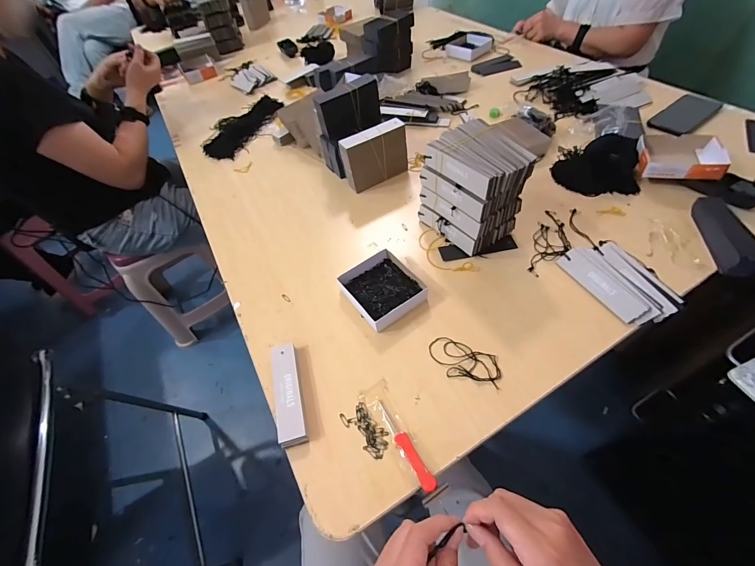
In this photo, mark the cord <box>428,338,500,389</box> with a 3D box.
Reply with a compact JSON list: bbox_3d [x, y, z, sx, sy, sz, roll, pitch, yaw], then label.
[{"bbox_3d":[0.113,0.102,0.429,0.093,0.004,0.049,16,56,17],"label":"cord"}]

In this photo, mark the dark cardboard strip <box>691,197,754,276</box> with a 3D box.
[{"bbox_3d":[0.526,-0.073,0.491,0.042,0.036,0.140,4,54,9],"label":"dark cardboard strip"}]

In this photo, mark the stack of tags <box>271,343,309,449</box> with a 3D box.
[{"bbox_3d":[-0.113,0.139,0.418,0.033,0.022,0.127,-15,53,-5],"label":"stack of tags"}]

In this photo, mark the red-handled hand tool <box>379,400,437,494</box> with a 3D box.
[{"bbox_3d":[0.031,0.183,0.376,0.015,0.009,0.108,-27,55,-14],"label":"red-handled hand tool"}]

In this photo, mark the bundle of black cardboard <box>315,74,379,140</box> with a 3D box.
[{"bbox_3d":[-0.055,-0.344,0.650,0.130,0.081,0.032,-32,57,-17],"label":"bundle of black cardboard"}]

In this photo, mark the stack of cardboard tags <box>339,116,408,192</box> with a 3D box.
[{"bbox_3d":[-0.004,-0.247,0.644,0.128,0.102,0.033,-29,56,-15],"label":"stack of cardboard tags"}]

